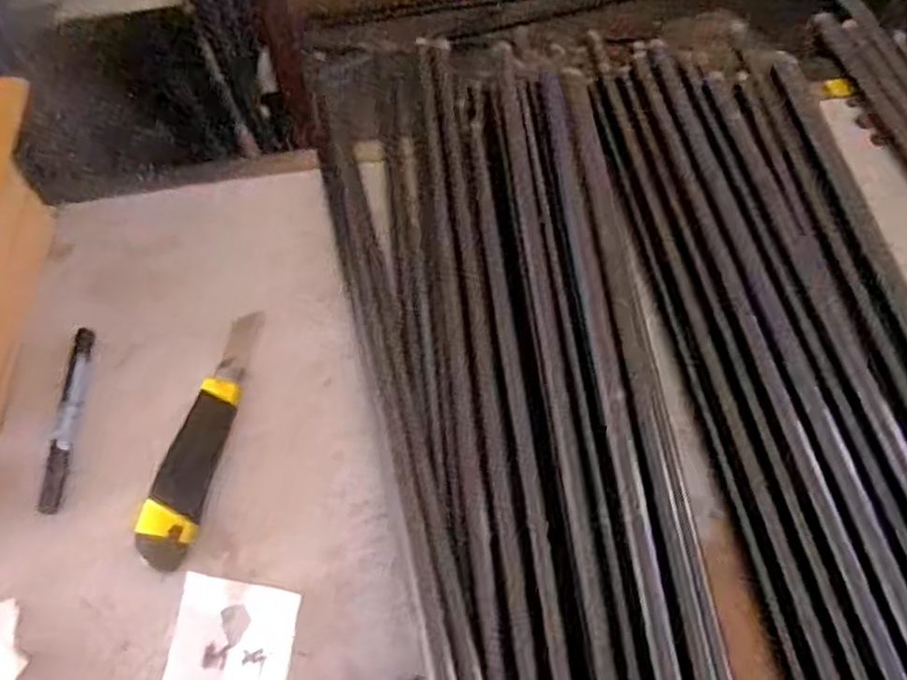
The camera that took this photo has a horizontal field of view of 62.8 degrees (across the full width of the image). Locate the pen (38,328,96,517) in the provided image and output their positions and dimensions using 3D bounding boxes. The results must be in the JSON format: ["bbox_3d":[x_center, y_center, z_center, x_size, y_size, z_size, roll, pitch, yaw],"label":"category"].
[{"bbox_3d":[-0.286,0.057,0.554,0.016,0.018,0.140,0,61,0],"label":"pen"}]

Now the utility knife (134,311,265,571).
[{"bbox_3d":[-0.187,0.069,0.554,0.041,0.023,0.198,7,62,3],"label":"utility knife"}]

